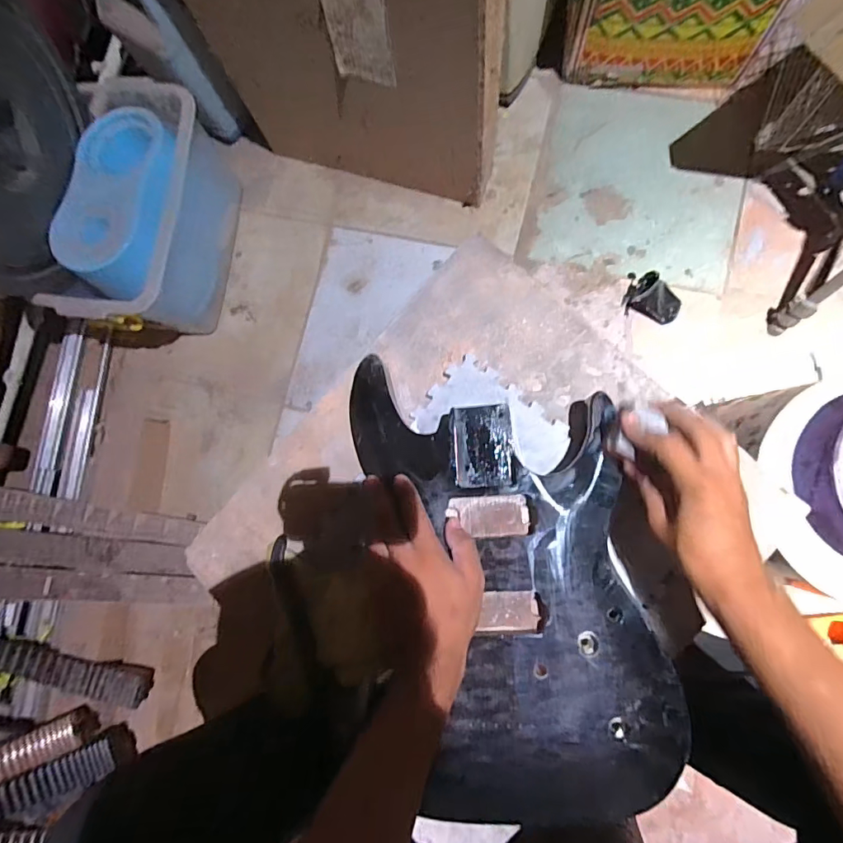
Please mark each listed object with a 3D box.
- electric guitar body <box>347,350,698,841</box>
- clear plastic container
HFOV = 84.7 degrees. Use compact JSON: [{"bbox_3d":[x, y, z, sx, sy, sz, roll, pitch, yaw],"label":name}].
[{"bbox_3d":[0.085,0.150,0.442,0.239,0.042,0.434,-12,82,5],"label":"electric guitar body"},{"bbox_3d":[-0.522,-0.401,0.930,0.219,0.236,0.460,11,84,8],"label":"clear plastic container"}]

